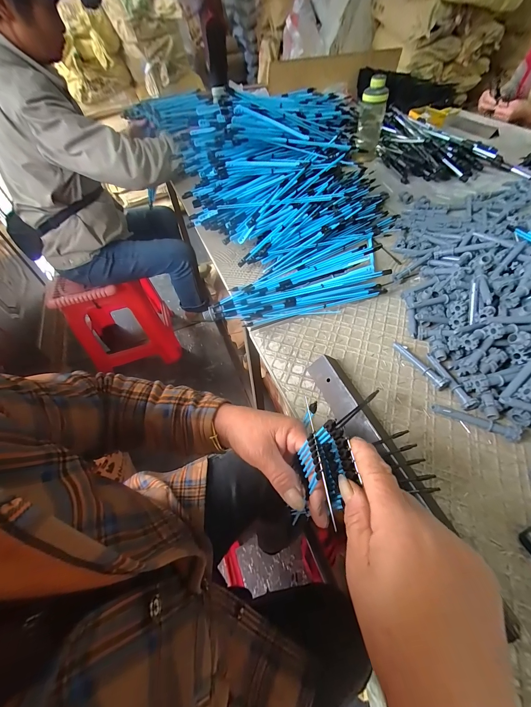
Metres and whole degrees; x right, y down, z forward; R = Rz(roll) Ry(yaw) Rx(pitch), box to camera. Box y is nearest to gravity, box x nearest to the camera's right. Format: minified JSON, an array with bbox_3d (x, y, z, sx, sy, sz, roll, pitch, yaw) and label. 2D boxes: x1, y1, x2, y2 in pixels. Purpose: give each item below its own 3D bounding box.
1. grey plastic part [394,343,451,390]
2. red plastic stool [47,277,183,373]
[{"bbox_3d":[0.225,0.015,0.411,0.020,0.019,0.094,-25,56,-15],"label":"grey plastic part"},{"bbox_3d":[-0.661,-0.207,1.296,0.364,0.477,0.373,-14,53,-6],"label":"red plastic stool"}]

